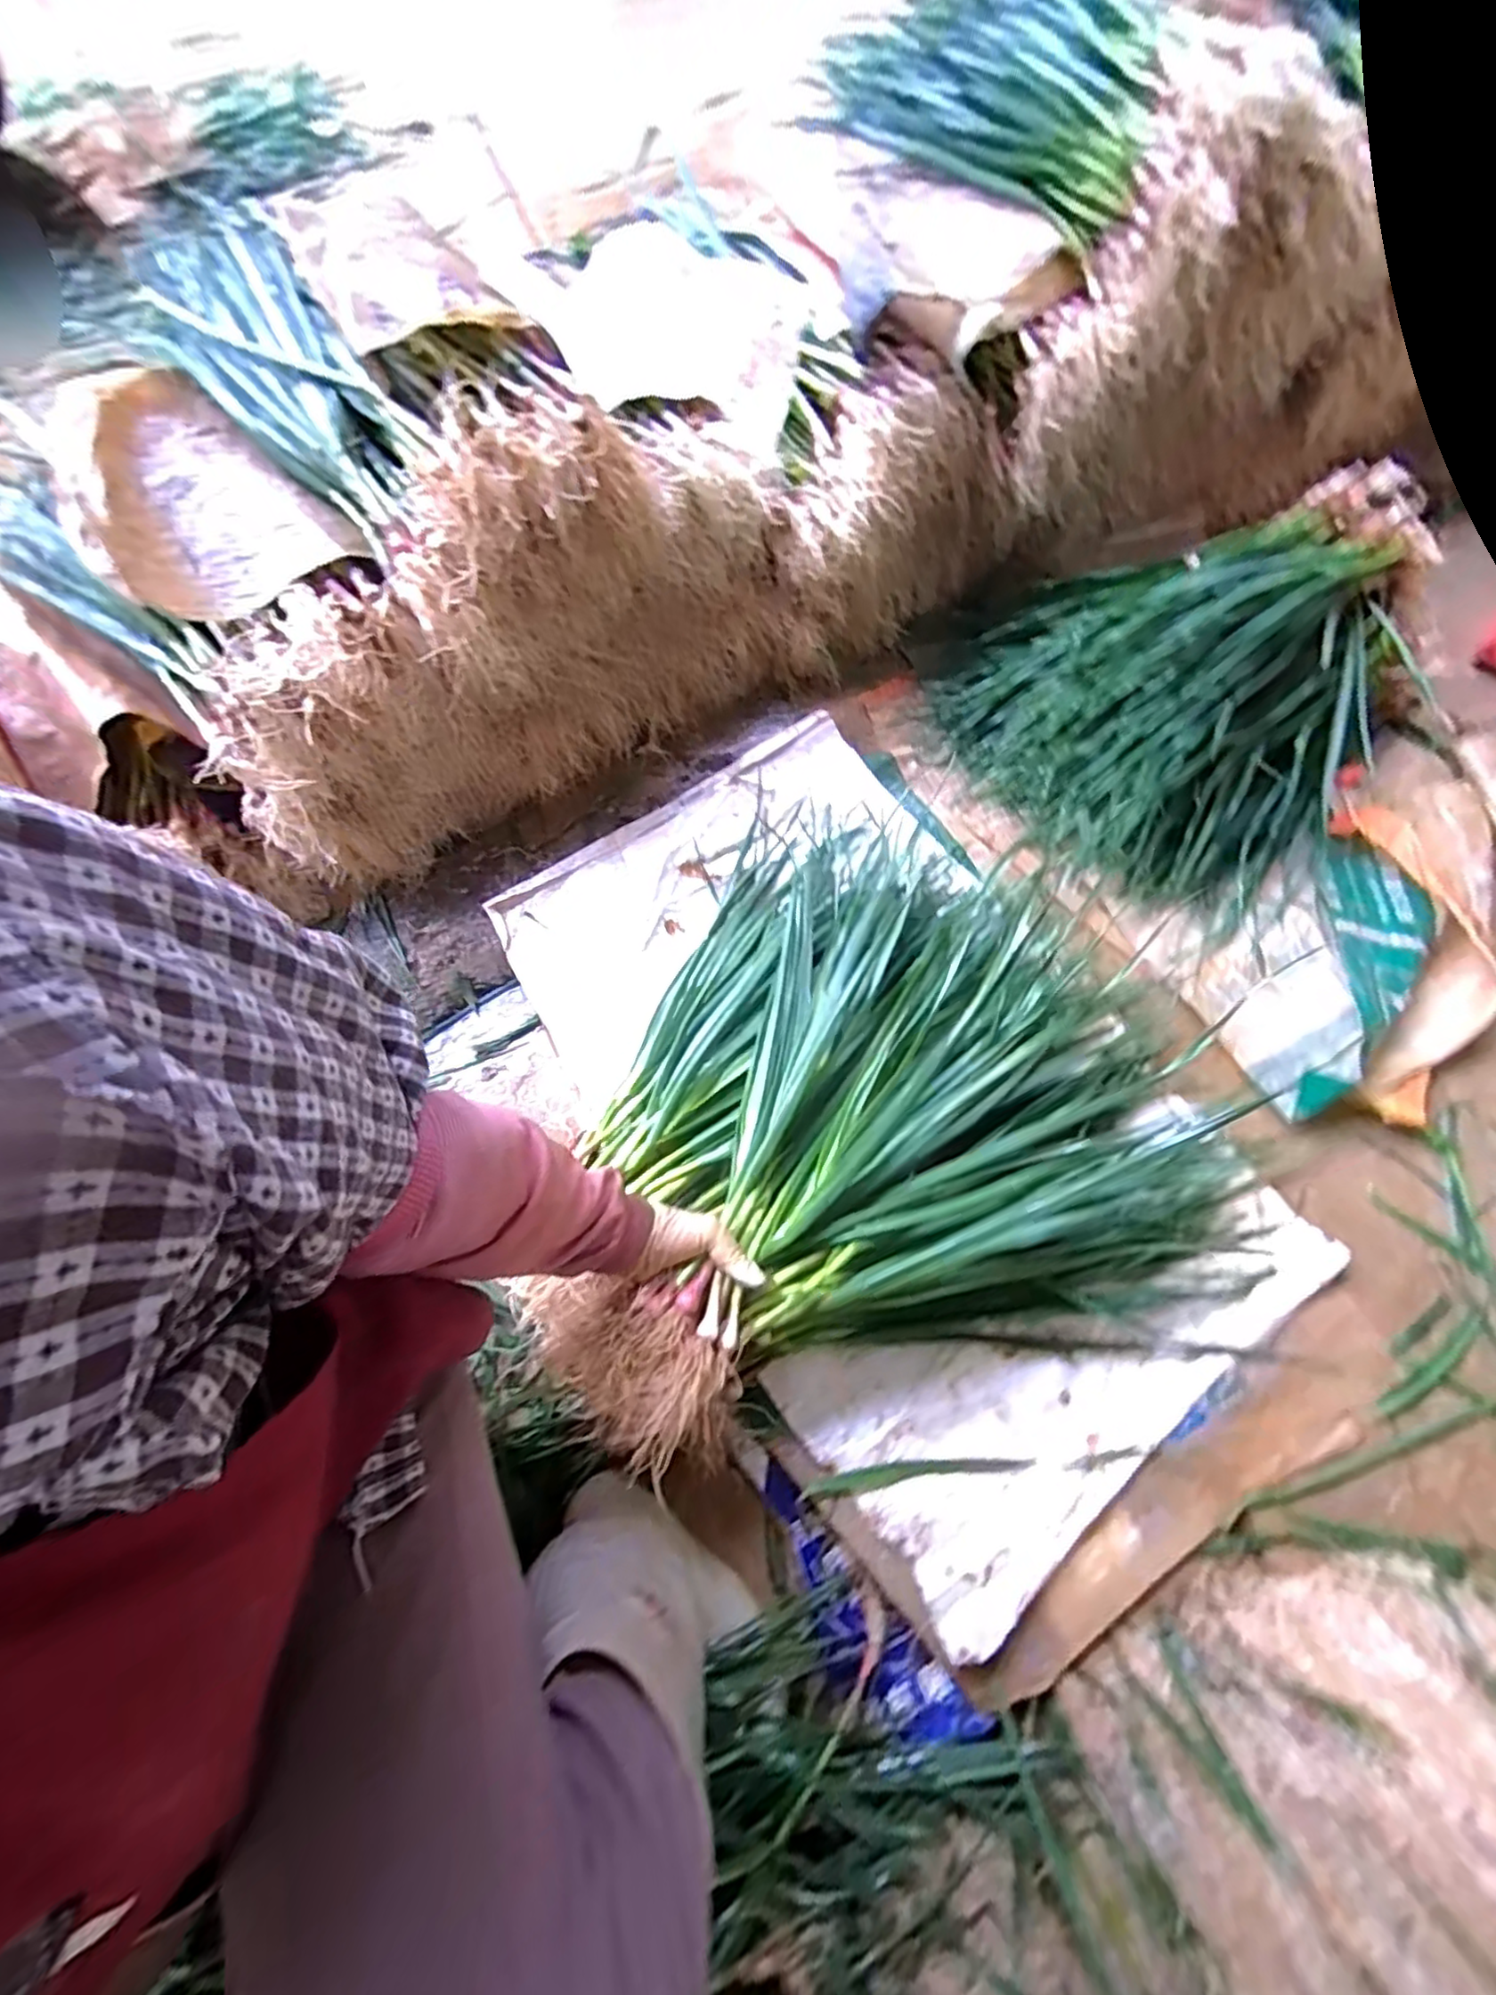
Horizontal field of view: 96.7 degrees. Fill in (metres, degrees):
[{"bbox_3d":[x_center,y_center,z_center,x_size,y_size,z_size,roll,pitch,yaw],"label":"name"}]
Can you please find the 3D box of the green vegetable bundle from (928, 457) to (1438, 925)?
[{"bbox_3d":[0.564,-0.412,0.813,0.536,0.189,0.478,-32,68,-11],"label":"green vegetable bundle"}]

